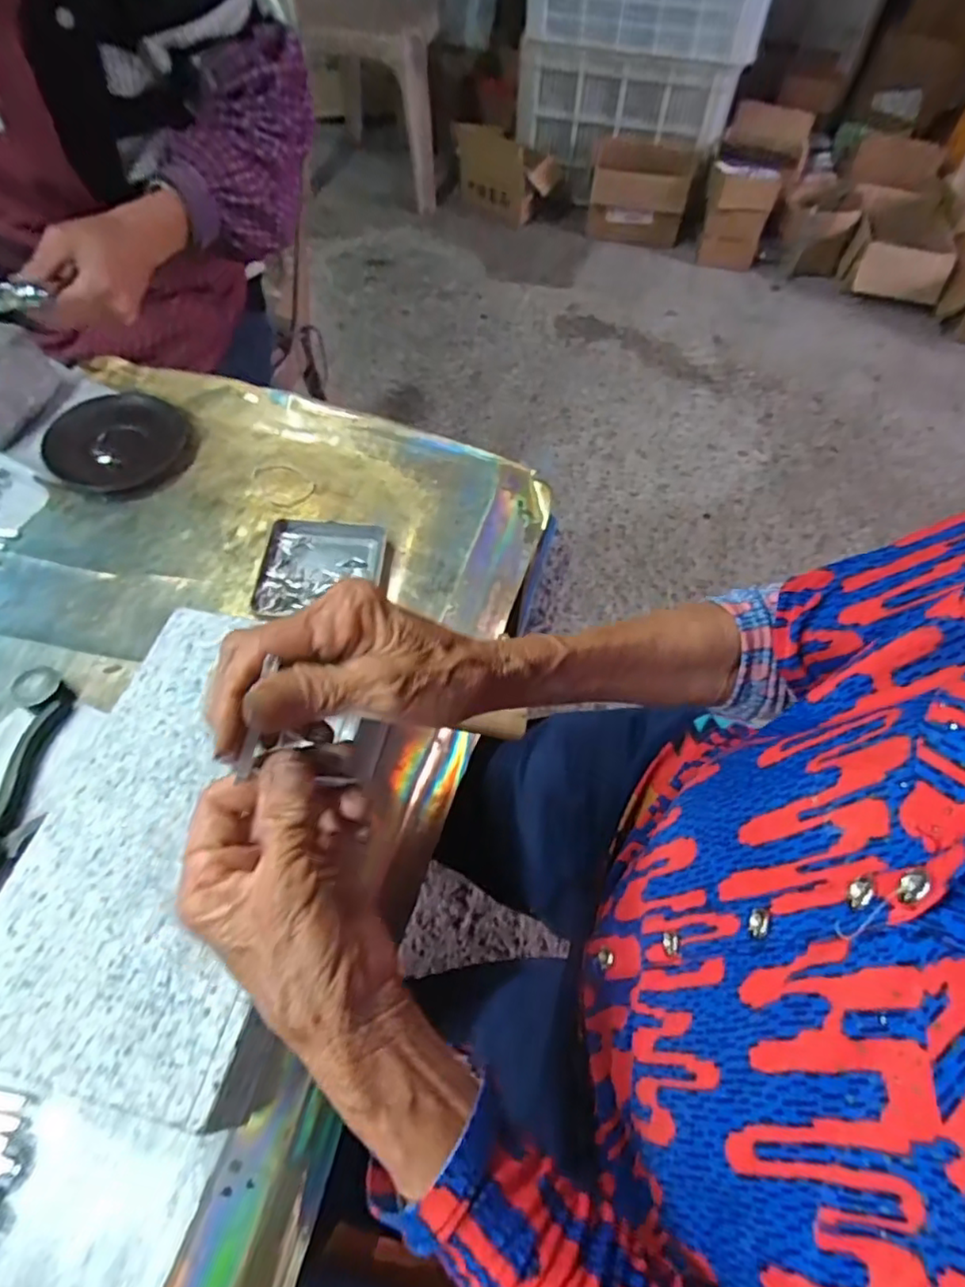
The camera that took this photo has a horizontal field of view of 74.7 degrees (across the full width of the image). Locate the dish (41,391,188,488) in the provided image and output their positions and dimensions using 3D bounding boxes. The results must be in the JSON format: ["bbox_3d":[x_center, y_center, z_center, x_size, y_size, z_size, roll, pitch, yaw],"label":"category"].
[{"bbox_3d":[-0.341,-0.192,0.592,0.112,0.024,0.108,-1,59,-3],"label":"dish"}]

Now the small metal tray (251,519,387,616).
[{"bbox_3d":[-0.134,-0.062,0.520,0.096,0.013,0.094,5,59,0],"label":"small metal tray"}]

